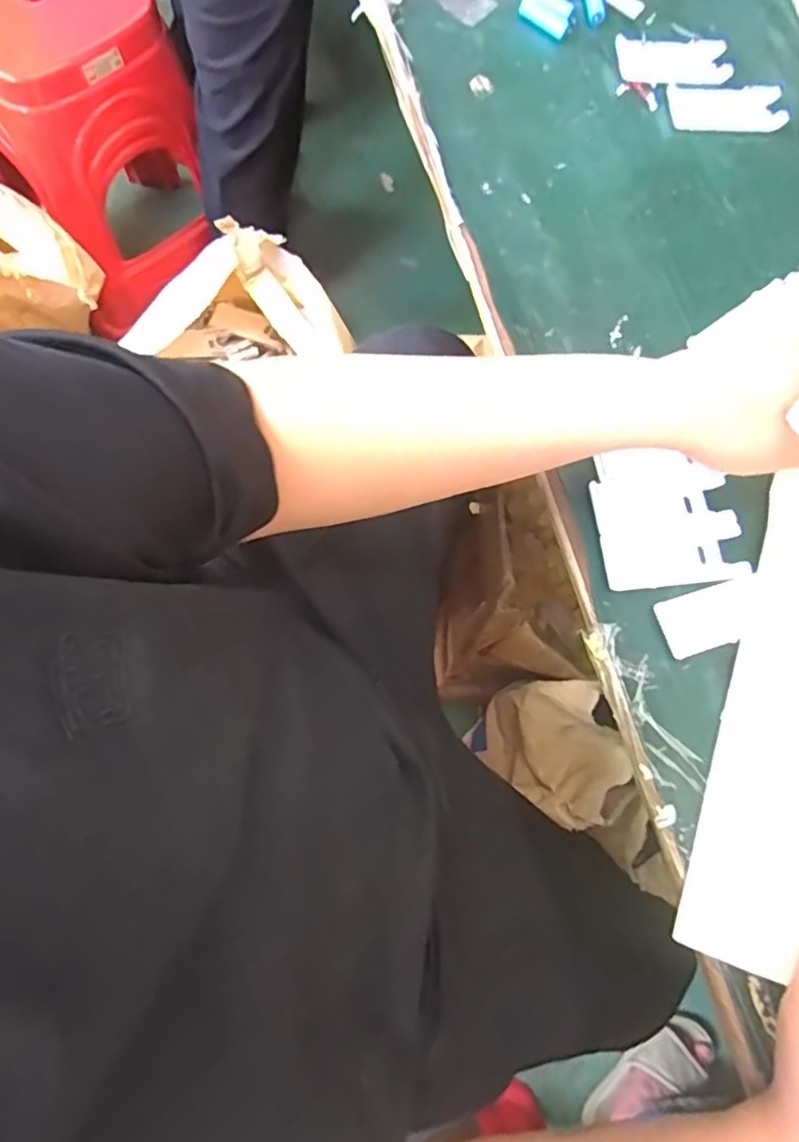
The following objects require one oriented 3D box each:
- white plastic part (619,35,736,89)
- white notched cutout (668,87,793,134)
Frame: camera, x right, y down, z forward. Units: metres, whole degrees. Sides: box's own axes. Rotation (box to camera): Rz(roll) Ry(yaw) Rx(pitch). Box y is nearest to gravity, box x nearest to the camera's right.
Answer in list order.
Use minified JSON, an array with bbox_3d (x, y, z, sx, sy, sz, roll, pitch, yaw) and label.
[{"bbox_3d":[0.249,-0.461,0.557,0.103,0.011,0.048,-3,76,-9],"label":"white plastic part"},{"bbox_3d":[0.293,-0.413,0.550,0.103,0.007,0.044,1,75,-8],"label":"white notched cutout"}]

